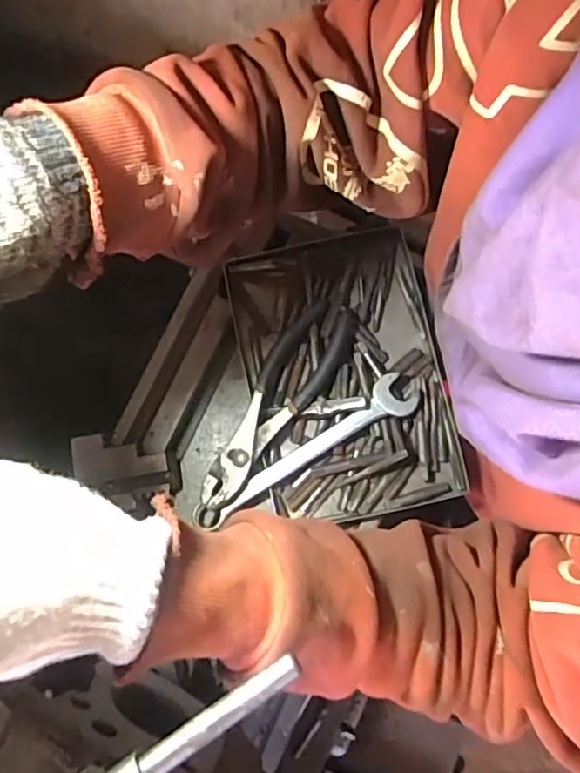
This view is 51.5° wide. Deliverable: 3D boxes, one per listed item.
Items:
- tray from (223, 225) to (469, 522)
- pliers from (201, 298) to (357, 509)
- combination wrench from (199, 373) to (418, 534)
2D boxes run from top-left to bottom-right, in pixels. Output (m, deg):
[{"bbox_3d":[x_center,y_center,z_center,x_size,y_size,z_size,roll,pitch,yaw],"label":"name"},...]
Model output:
[{"bbox_3d":[0.046,-0.013,0.520,0.162,0.032,0.241,-12,76,-2],"label":"tray"},{"bbox_3d":[-0.013,0.010,0.499,0.051,0.018,0.195,38,80,10],"label":"pliers"},{"bbox_3d":[0.012,0.053,0.492,0.204,0.017,0.035,-31,78,-6],"label":"combination wrench"}]

